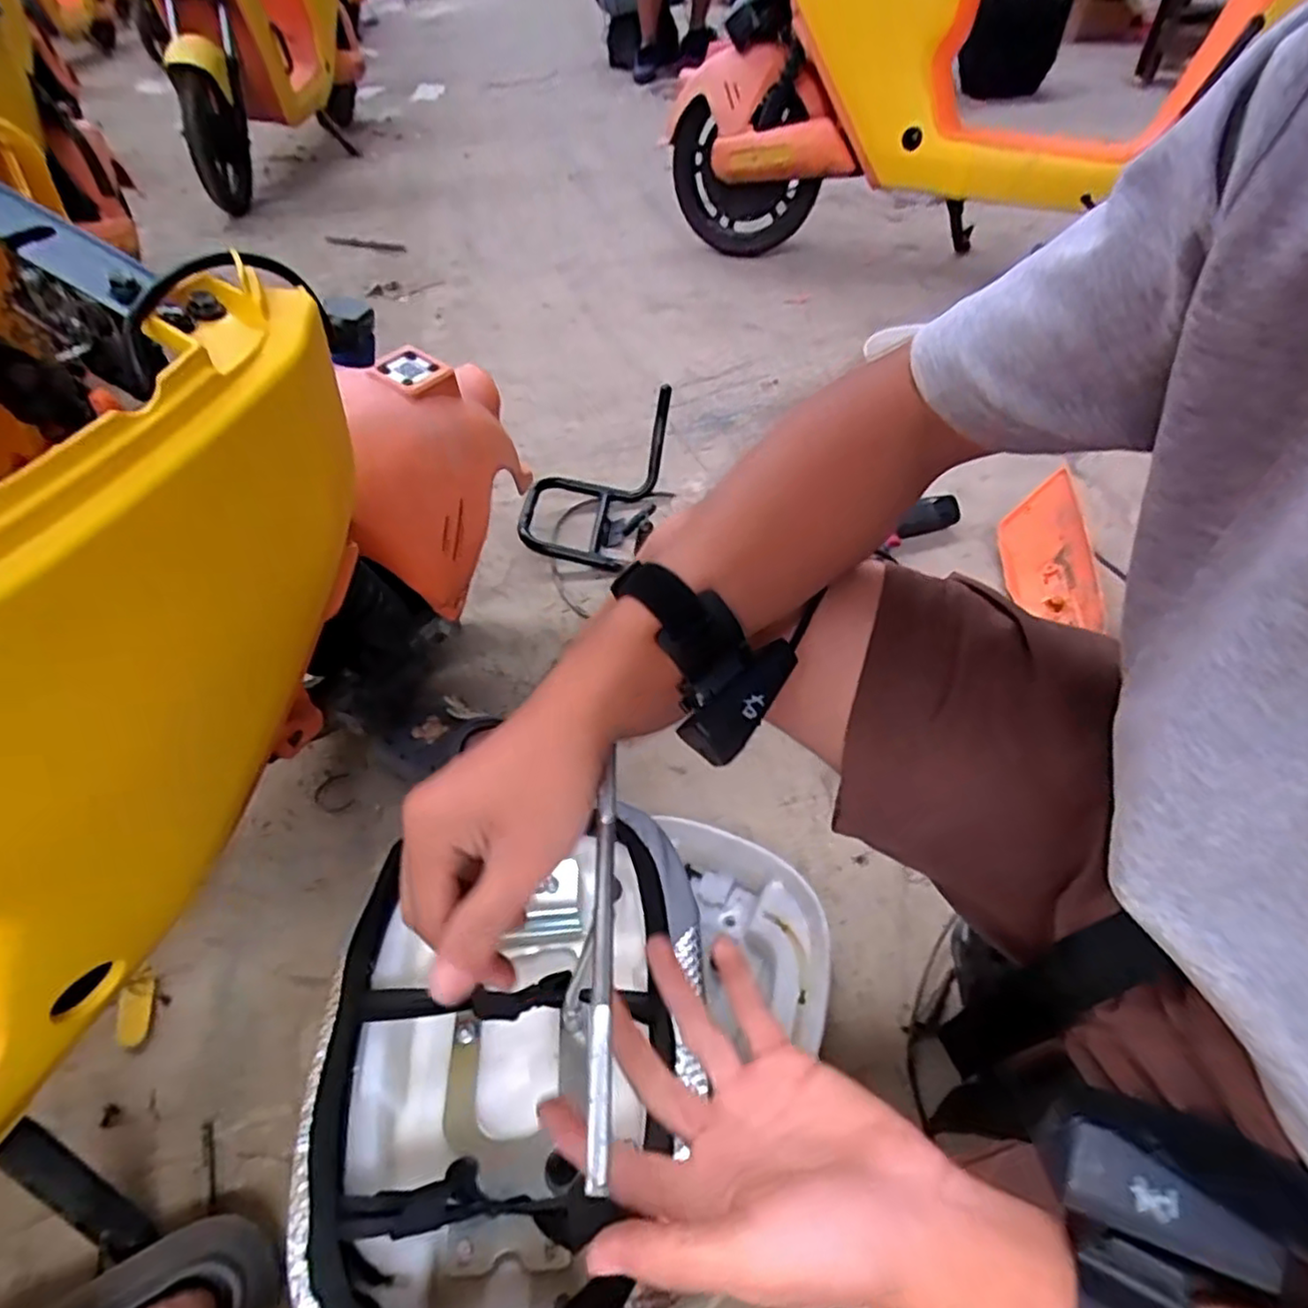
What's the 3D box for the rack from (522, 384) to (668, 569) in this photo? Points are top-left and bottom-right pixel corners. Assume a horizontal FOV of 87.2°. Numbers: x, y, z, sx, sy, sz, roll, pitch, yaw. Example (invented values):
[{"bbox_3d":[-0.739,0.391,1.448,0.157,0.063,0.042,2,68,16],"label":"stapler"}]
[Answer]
[{"bbox_3d":[-0.091,-0.264,1.041,0.195,0.140,0.280,11,50,11],"label":"rack"}]

